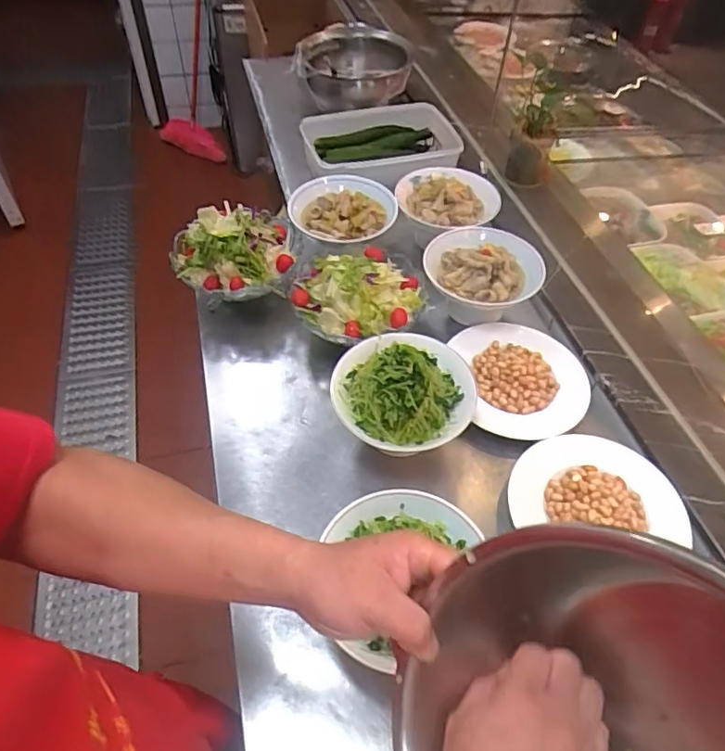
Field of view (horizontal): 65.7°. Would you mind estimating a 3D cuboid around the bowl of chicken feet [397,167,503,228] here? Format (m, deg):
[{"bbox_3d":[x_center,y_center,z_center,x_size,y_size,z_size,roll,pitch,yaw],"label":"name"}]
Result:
[{"bbox_3d":[0.162,-0.344,1.079,0.182,0.038,0.173,29,55,19],"label":"bowl of chicken feet"}]

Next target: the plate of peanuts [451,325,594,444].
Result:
[{"bbox_3d":[0.254,-0.005,0.873,0.198,0.036,0.217,0,51,0],"label":"plate of peanuts"}]

